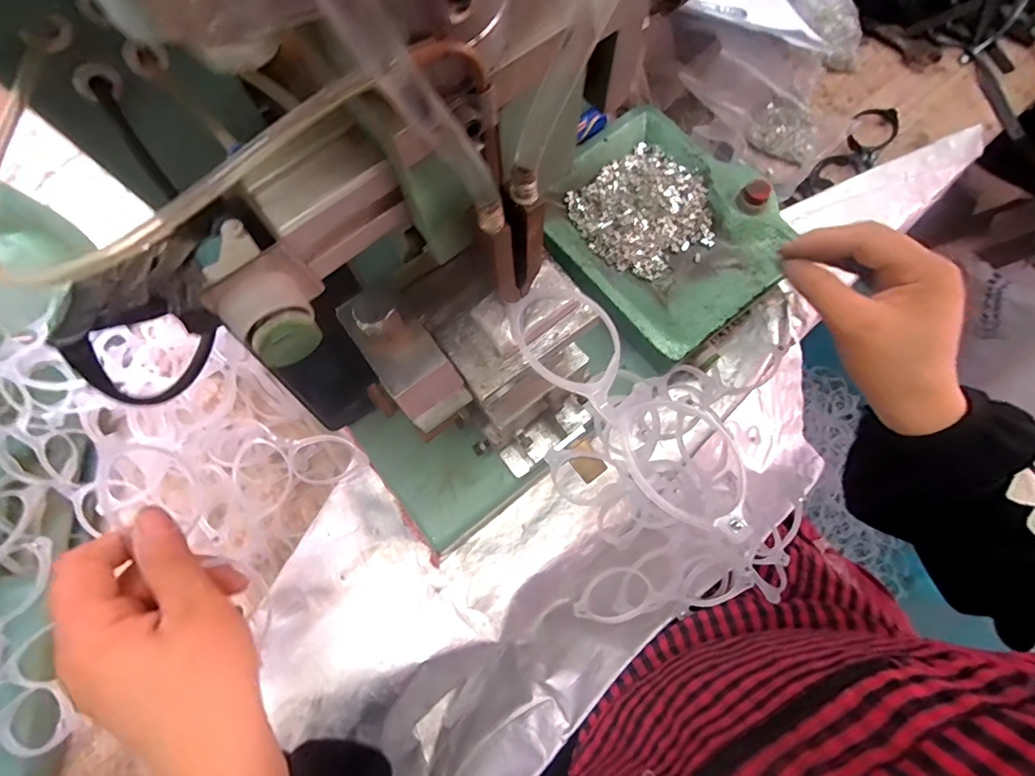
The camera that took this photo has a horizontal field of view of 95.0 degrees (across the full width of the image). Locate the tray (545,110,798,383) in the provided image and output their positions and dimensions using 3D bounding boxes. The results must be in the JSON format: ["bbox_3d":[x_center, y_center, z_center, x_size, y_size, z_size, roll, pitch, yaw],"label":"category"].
[{"bbox_3d":[0.114,-0.133,0.387,0.173,0.024,0.190,-38,77,-8],"label":"tray"}]

